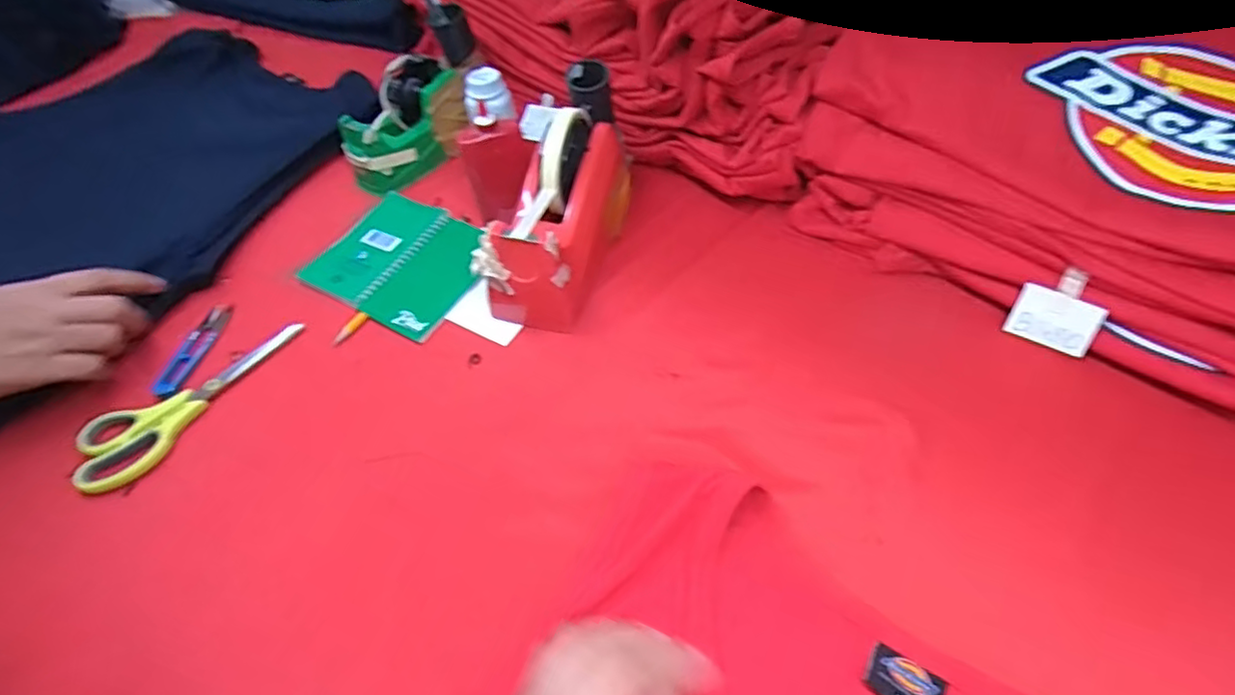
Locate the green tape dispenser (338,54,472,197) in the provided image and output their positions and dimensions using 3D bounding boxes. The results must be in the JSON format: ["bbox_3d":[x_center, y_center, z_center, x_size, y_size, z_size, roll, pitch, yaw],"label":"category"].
[{"bbox_3d":[-0.223,-0.238,0.668,0.063,0.078,0.140,24,59,22],"label":"green tape dispenser"}]

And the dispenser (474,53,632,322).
[{"bbox_3d":[-0.044,-0.138,0.556,0.078,0.129,0.244,12,69,15],"label":"dispenser"}]

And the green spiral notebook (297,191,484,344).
[{"bbox_3d":[-0.200,-0.084,0.597,0.154,0.010,0.134,24,59,22],"label":"green spiral notebook"}]

